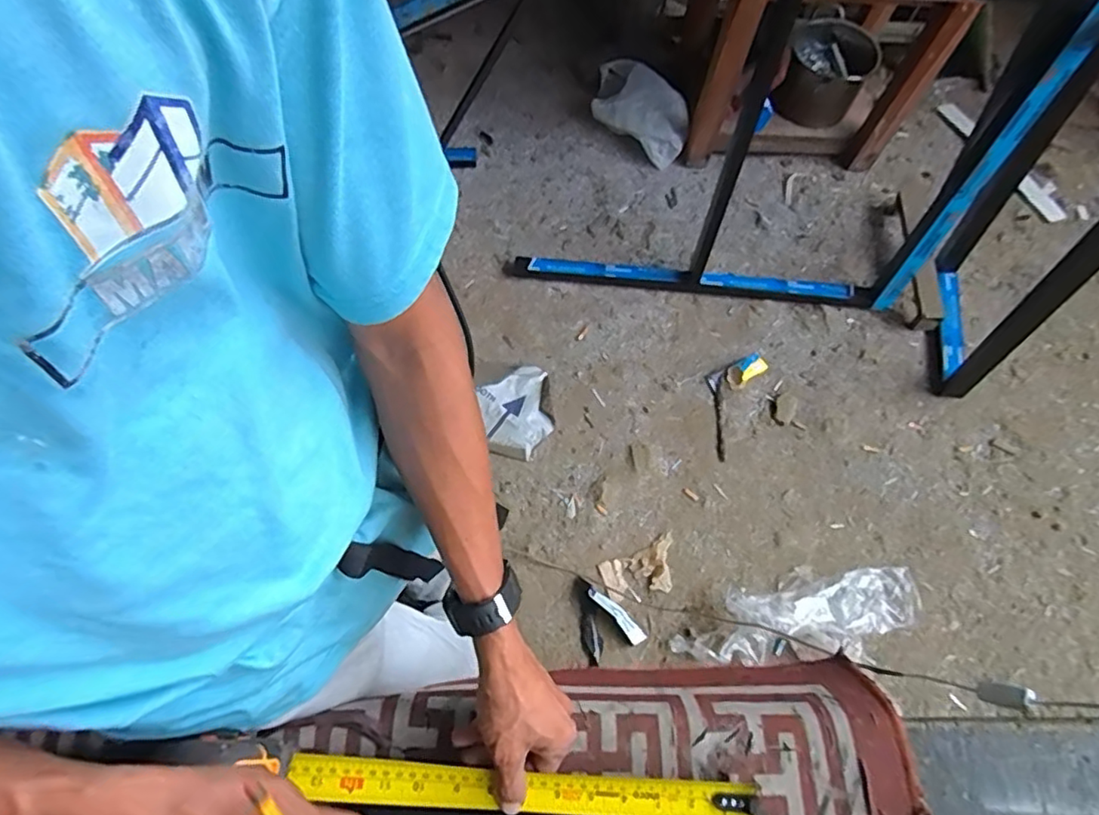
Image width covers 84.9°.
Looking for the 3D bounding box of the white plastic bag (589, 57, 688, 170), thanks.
[{"bbox_3d":[0.261,-0.849,1.708,0.191,0.132,0.352,-42,73,-16],"label":"white plastic bag"}]

